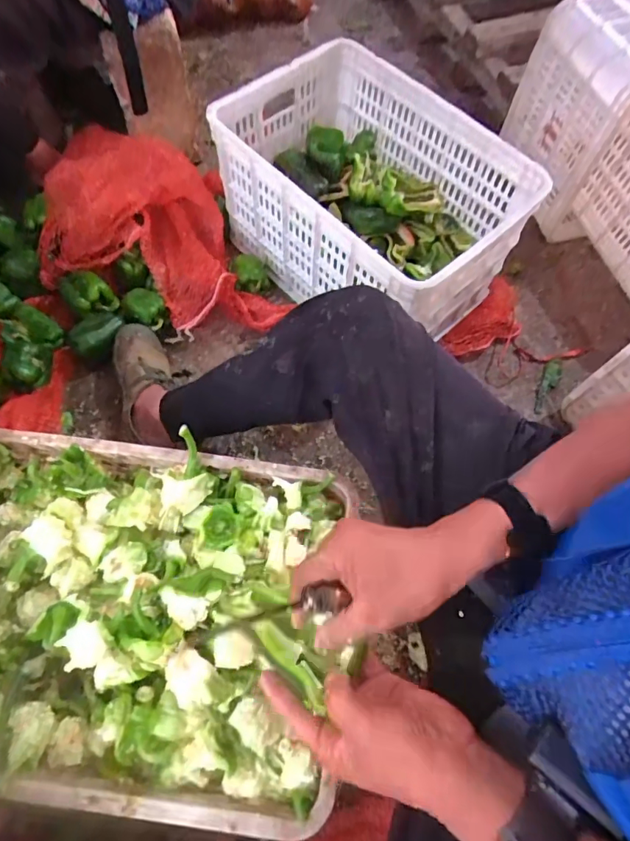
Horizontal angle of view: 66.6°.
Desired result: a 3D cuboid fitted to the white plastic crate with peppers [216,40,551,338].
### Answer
[{"bbox_3d":[0.095,-0.415,0.929,0.338,0.265,0.522,-40,75,-17],"label":"white plastic crate with peppers"}]

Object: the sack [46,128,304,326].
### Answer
[{"bbox_3d":[-0.278,-0.393,0.979,0.544,0.150,0.357,17,68,5],"label":"sack"}]

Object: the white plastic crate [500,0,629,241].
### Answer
[{"bbox_3d":[0.682,-0.635,0.985,0.490,0.326,0.256,-15,69,-9],"label":"white plastic crate"}]

